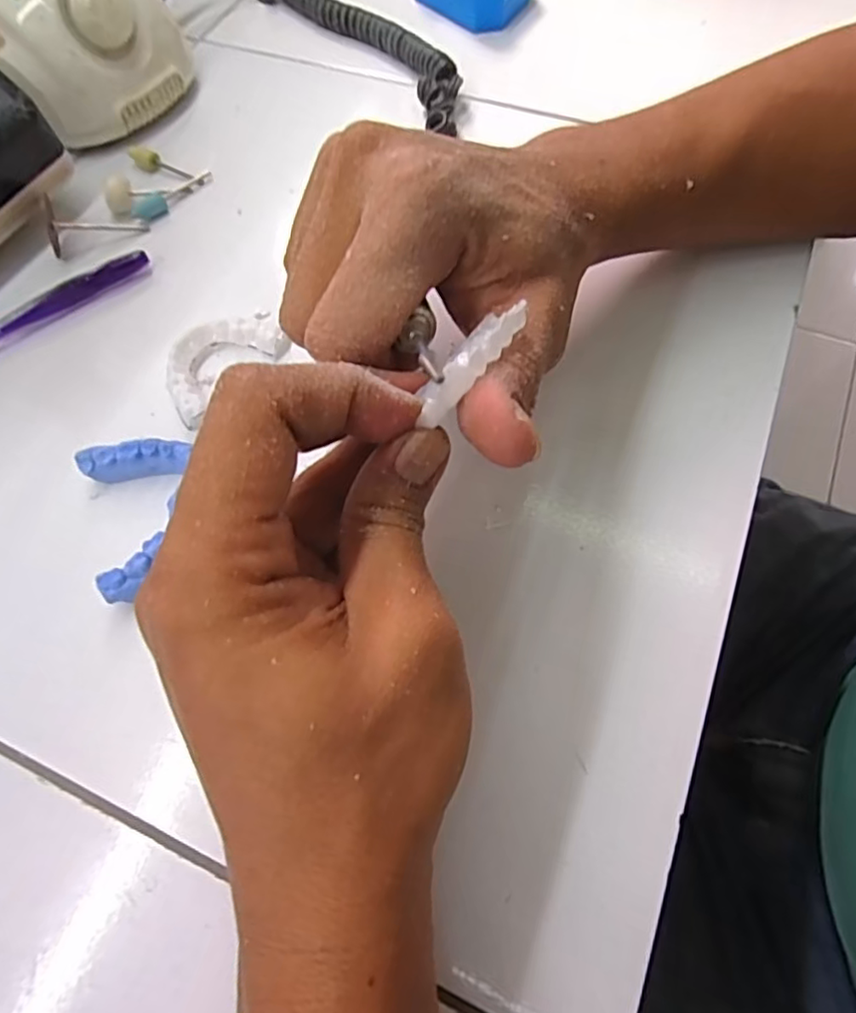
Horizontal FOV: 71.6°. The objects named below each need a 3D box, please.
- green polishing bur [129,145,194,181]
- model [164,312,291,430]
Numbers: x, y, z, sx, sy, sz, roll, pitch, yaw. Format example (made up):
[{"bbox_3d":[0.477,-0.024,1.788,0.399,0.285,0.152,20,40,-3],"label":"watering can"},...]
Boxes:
[{"bbox_3d":[-0.150,-0.192,0.333,0.042,0.007,0.009,29,69,13],"label":"green polishing bur"},{"bbox_3d":[-0.096,-0.065,0.272,0.039,0.014,0.062,36,72,18],"label":"model"}]

